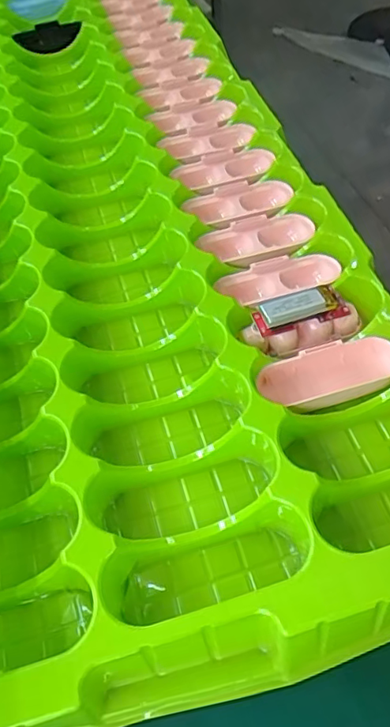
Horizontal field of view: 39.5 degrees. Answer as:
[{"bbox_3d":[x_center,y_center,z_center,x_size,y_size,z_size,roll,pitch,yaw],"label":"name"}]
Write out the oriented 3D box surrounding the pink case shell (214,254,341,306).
[{"bbox_3d":[0.042,-0.041,0.270,0.060,0.010,0.022,-16,56,-7],"label":"pink case shell"}]

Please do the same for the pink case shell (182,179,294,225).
[{"bbox_3d":[0.025,-0.090,0.303,0.058,0.012,0.025,-19,56,-9],"label":"pink case shell"}]

